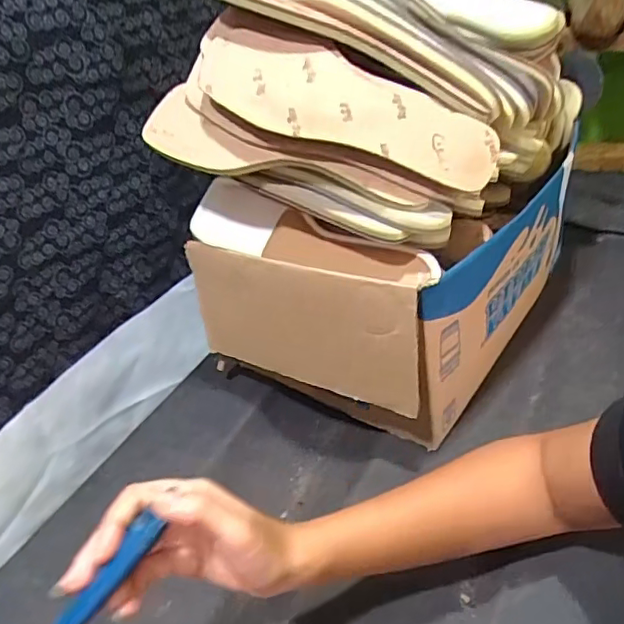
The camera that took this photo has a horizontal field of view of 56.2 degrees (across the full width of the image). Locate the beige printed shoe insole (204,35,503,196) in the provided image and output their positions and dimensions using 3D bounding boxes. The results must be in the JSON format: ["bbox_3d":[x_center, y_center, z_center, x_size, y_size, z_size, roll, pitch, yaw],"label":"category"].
[{"bbox_3d":[0.022,-0.157,0.441,0.237,0.022,0.073,18,80,7],"label":"beige printed shoe insole"}]

